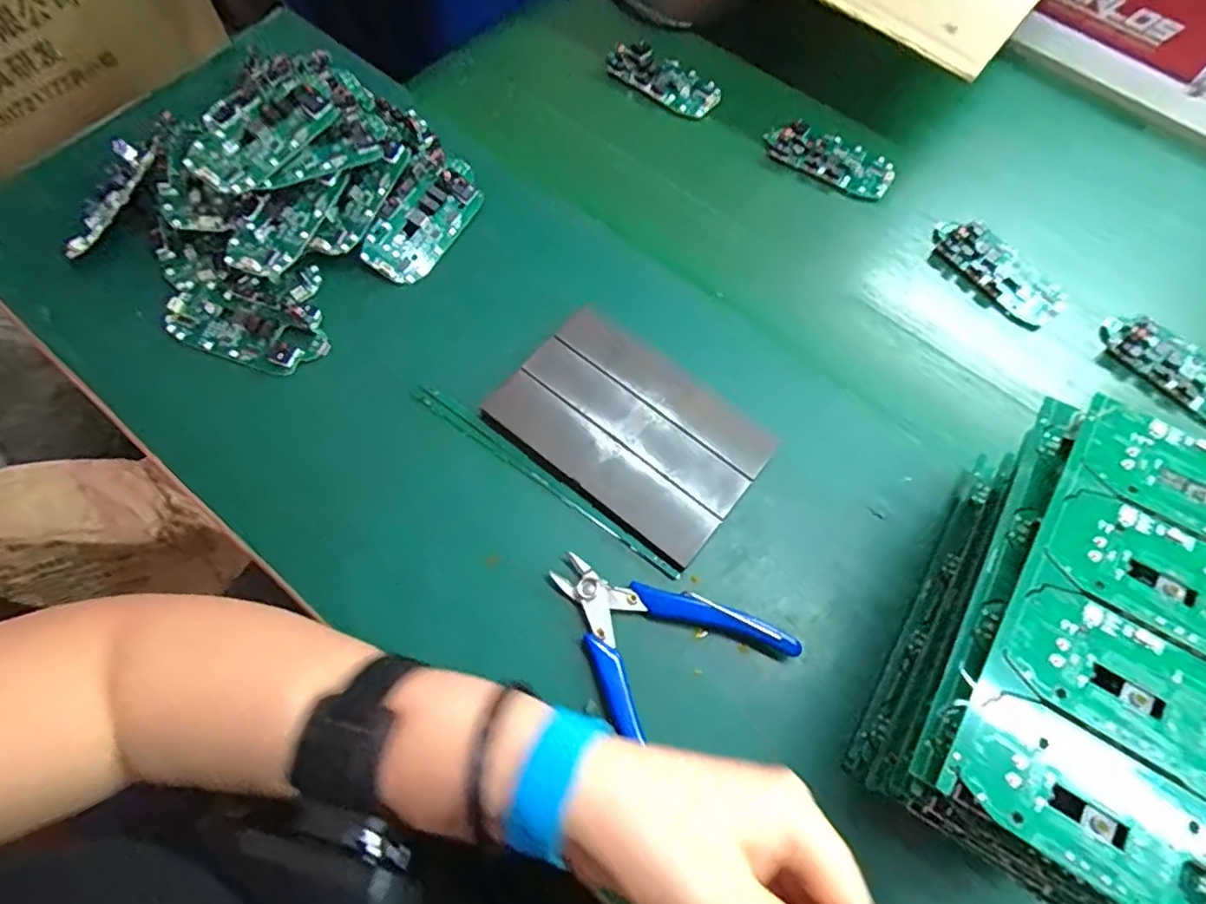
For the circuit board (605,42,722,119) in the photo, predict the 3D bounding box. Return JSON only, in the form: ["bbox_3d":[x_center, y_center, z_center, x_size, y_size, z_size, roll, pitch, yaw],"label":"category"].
[{"bbox_3d":[0.049,-0.297,0.505,0.090,0.013,0.044,31,68,10],"label":"circuit board"}]

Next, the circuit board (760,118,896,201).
[{"bbox_3d":[0.171,-0.223,0.480,0.097,0.014,0.042,26,67,8],"label":"circuit board"}]

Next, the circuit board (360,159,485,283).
[{"bbox_3d":[-0.116,-0.153,0.424,0.042,0.006,0.096,44,75,-15],"label":"circuit board"}]

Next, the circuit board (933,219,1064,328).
[{"bbox_3d":[0.277,-0.130,0.446,0.046,0.018,0.098,-41,74,-19],"label":"circuit board"}]

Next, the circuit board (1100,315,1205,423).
[{"bbox_3d":[0.380,-0.055,0.421,0.044,0.011,0.098,-40,74,-19],"label":"circuit board"}]

